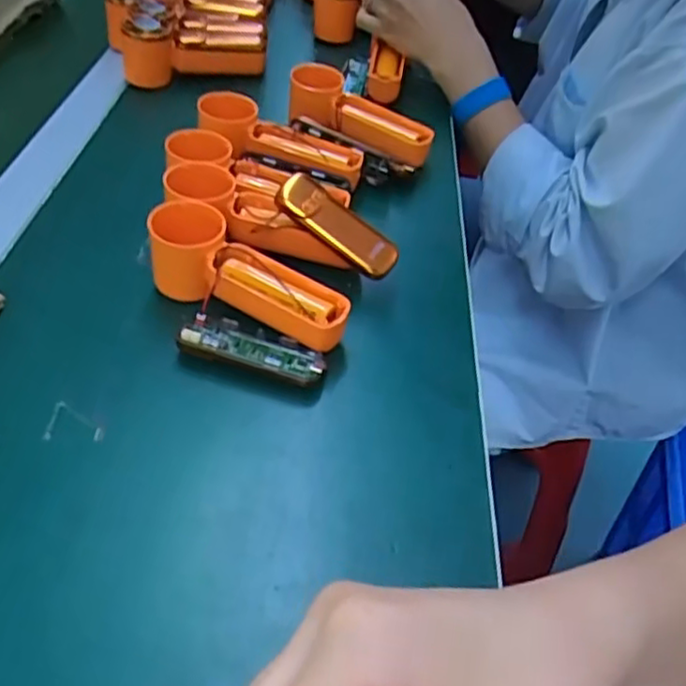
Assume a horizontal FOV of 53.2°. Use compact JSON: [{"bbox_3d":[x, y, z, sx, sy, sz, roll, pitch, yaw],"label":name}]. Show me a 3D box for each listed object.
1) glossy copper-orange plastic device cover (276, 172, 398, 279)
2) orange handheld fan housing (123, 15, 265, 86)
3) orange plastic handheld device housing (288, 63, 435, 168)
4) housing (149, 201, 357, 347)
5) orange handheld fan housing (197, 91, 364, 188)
[{"bbox_3d":[-0.003,-0.073,0.419,0.082,0.015,0.027,38,46,-3],"label":"glossy copper-orange plastic device cover"},{"bbox_3d":[-0.137,-0.266,0.636,0.127,0.059,0.040,-9,45,-17],"label":"orange handheld fan housing"},{"bbox_3d":[0.013,-0.183,0.552,0.124,0.049,0.034,22,45,15],"label":"orange plastic handheld device housing"},{"bbox_3d":[-0.054,-0.037,0.402,0.127,0.051,0.044,21,44,15],"label":"housing"},{"bbox_3d":[-0.047,-0.150,0.499,0.123,0.036,0.048,12,43,5],"label":"orange handheld fan housing"}]

